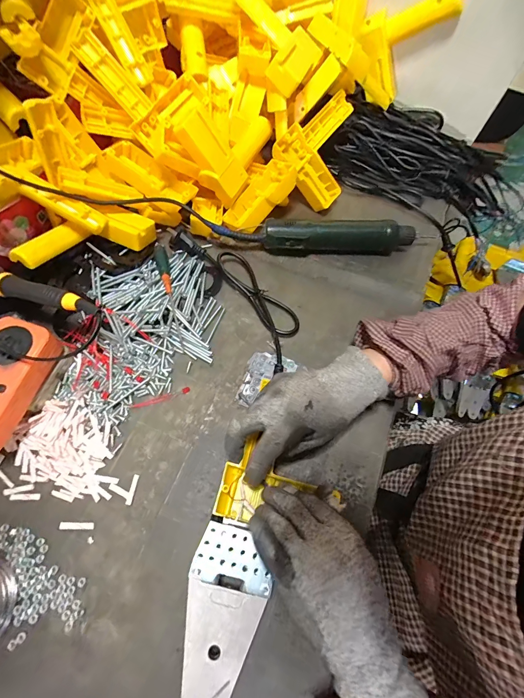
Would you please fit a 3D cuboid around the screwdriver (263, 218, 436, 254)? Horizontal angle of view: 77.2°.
[{"bbox_3d":[0.117,-0.158,0.467,0.227,0.040,0.034,-2,66,-4],"label":"screwdriver"}]

